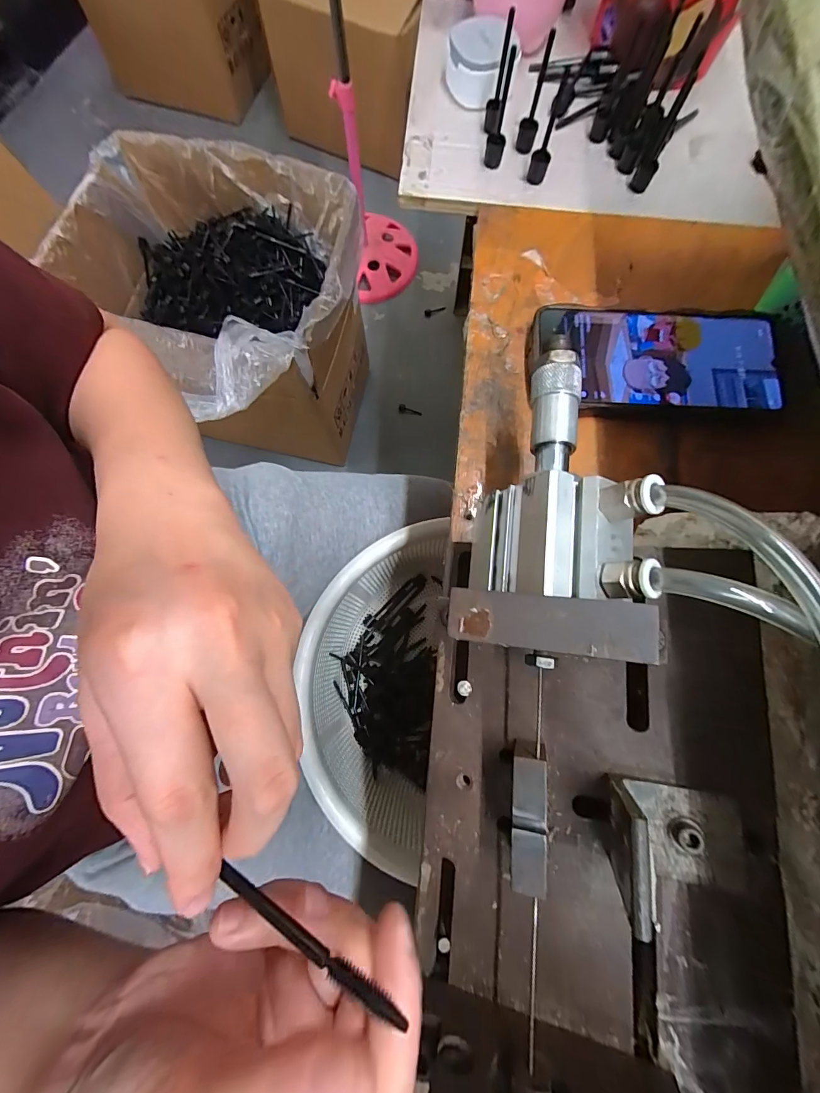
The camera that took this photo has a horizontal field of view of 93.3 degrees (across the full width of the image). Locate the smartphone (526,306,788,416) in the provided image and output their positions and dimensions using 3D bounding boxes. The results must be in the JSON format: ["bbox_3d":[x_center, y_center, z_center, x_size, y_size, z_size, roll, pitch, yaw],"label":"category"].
[{"bbox_3d":[0.167,-0.125,0.264,0.167,0.016,0.076,3,78,0],"label":"smartphone"}]

